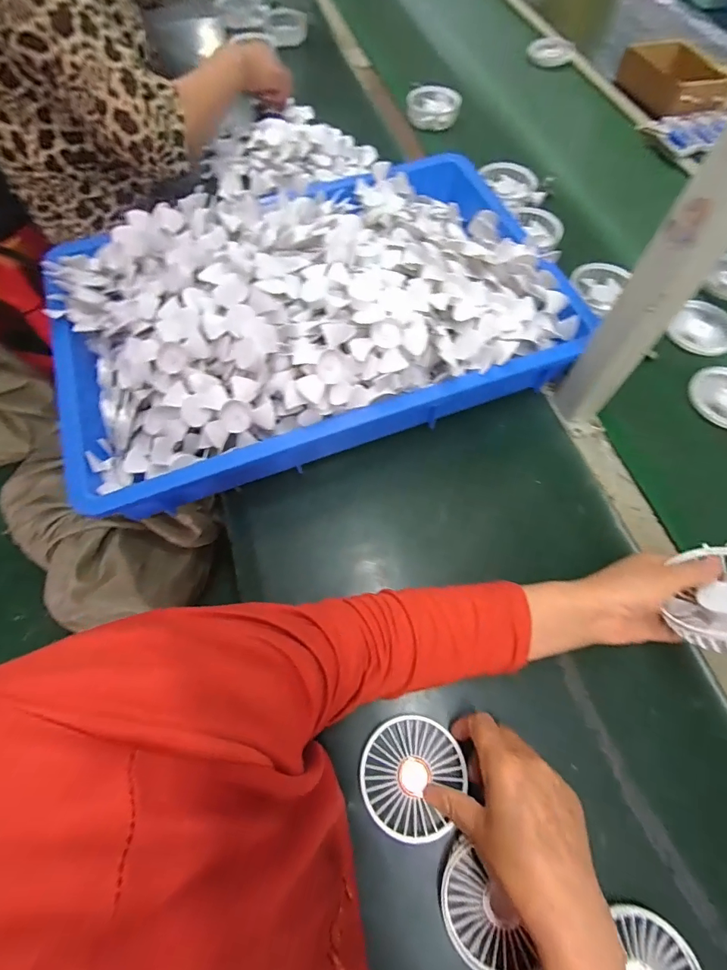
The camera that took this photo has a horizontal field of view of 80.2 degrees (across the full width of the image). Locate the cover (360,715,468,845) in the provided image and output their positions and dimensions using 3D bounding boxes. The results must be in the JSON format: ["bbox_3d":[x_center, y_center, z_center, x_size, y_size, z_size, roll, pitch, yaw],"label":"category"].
[{"bbox_3d":[0.040,0.240,0.359,0.081,0.006,0.085,34,68,13],"label":"cover"}]

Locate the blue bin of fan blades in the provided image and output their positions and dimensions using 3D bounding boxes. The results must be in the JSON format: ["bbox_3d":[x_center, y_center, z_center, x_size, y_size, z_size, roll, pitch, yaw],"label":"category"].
[{"bbox_3d":[-0.063,-0.215,0.507,0.553,0.126,0.363,-18,66,-10],"label":"blue bin of fan blades"}]

